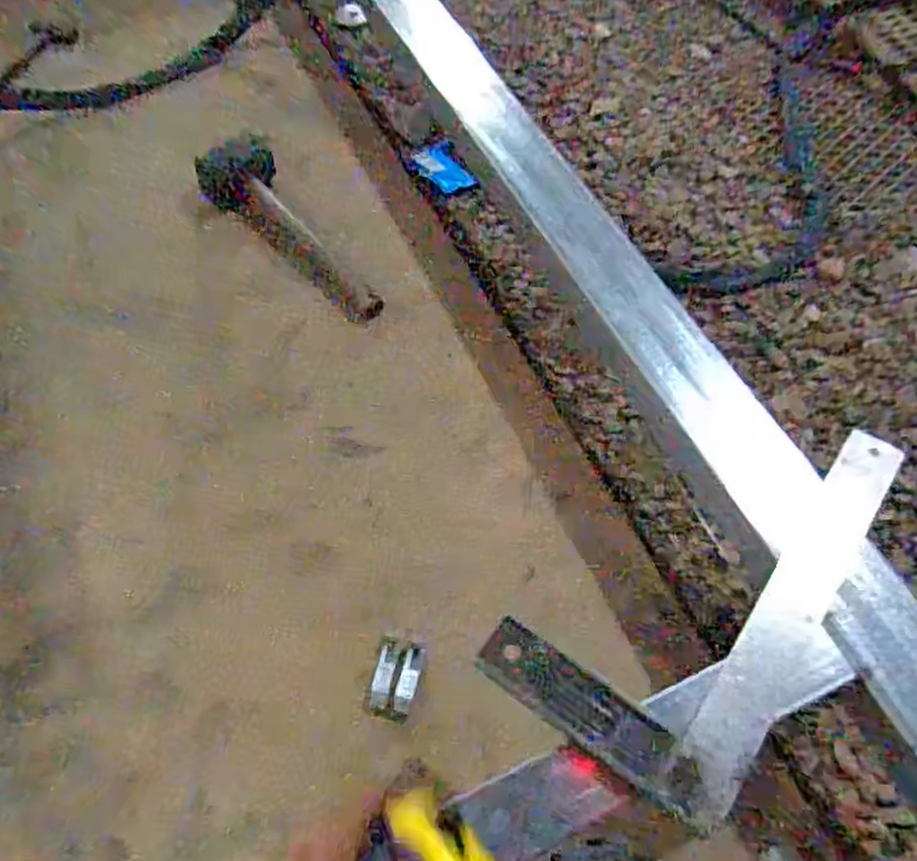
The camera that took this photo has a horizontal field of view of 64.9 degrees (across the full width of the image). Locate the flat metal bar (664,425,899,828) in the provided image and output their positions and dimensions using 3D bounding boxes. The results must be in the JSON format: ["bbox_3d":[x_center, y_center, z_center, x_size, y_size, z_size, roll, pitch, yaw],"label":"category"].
[{"bbox_3d":[0.253,0.132,0.543,0.047,0.012,0.339,32,65,20],"label":"flat metal bar"}]

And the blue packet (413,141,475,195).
[{"bbox_3d":[-0.024,-0.381,1.051,0.065,0.015,0.092,-24,62,-11],"label":"blue packet"}]

